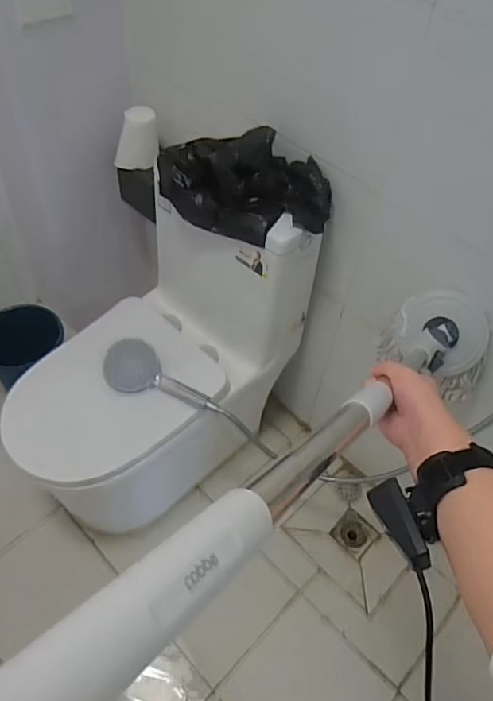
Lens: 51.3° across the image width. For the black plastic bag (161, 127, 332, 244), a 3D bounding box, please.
[{"bbox_3d":[0.003,-0.329,1.008,0.342,0.138,0.177,29,54,22],"label":"black plastic bag"}]

